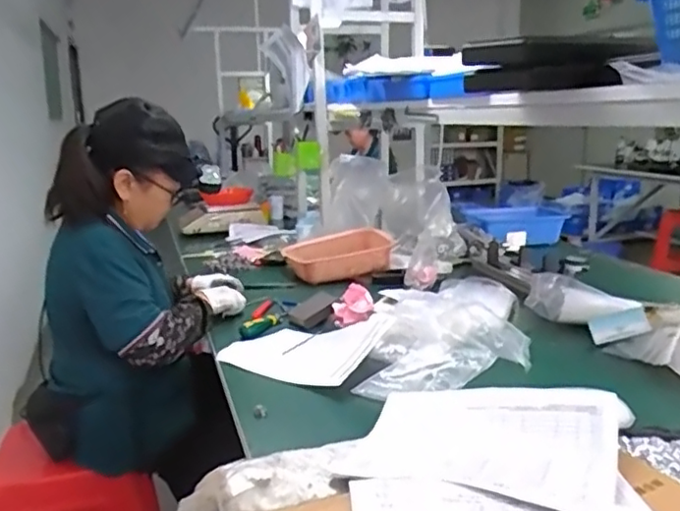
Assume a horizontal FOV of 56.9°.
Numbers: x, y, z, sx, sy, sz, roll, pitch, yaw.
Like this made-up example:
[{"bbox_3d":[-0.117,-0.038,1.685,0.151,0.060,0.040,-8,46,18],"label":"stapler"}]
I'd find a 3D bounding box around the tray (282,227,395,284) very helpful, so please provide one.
[{"bbox_3d":[-0.002,-0.007,1.718,0.288,0.089,0.219,-3,13,-10],"label":"tray"}]

